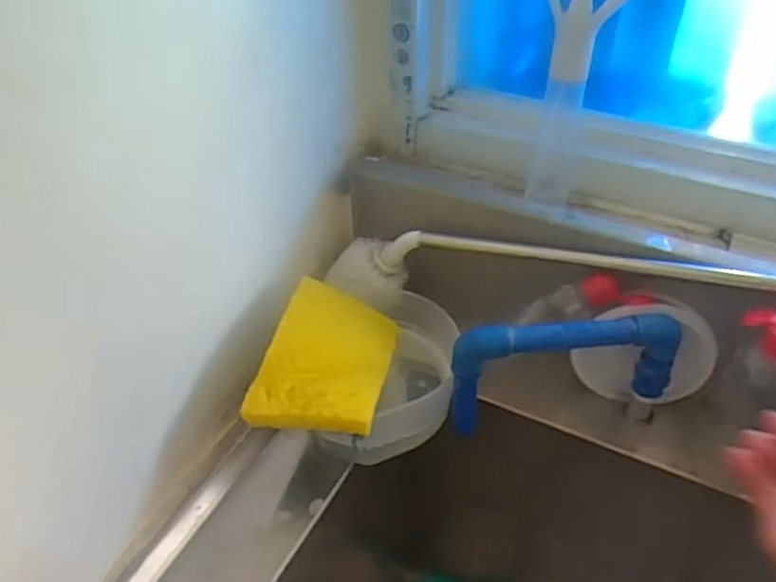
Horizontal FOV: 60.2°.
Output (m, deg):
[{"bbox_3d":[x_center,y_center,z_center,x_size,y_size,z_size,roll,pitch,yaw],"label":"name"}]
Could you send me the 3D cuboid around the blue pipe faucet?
[{"bbox_3d":[0.144,0.065,0.548,0.183,0.102,0.028,-5,41,-5],"label":"blue pipe faucet"}]

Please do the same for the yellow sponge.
[{"bbox_3d":[-0.047,0.050,0.531,0.092,0.036,0.139,8,42,9],"label":"yellow sponge"}]

